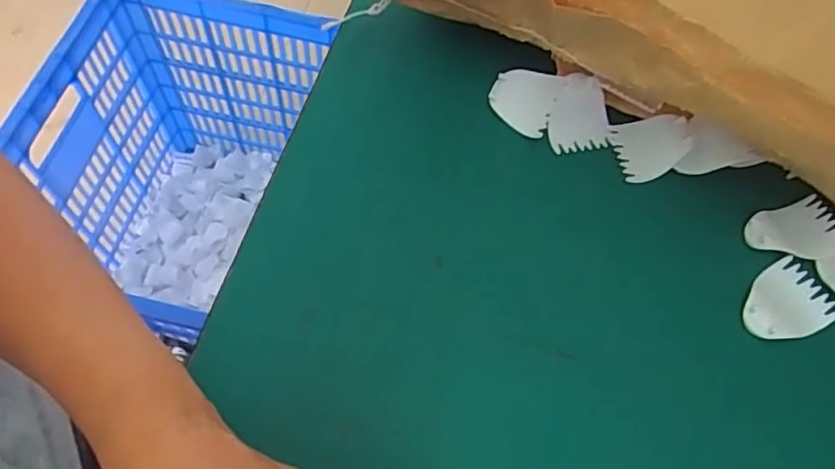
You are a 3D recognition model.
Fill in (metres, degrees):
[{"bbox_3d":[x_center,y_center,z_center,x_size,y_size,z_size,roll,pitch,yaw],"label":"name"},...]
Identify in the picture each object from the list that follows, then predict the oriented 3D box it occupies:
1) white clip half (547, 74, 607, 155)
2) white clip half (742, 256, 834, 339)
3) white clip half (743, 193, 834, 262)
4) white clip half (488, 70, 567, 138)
[{"bbox_3d":[0.098,-0.069,0.362,0.035,0.028,0.039,23,61,8],"label":"white clip half"},{"bbox_3d":[0.196,0.039,0.325,0.048,0.005,0.039,-29,66,-19],"label":"white clip half"},{"bbox_3d":[0.213,0.000,0.342,0.049,0.011,0.037,-13,62,-12],"label":"white clip half"},{"bbox_3d":[0.063,-0.081,0.367,0.039,0.009,0.038,23,85,24],"label":"white clip half"}]

